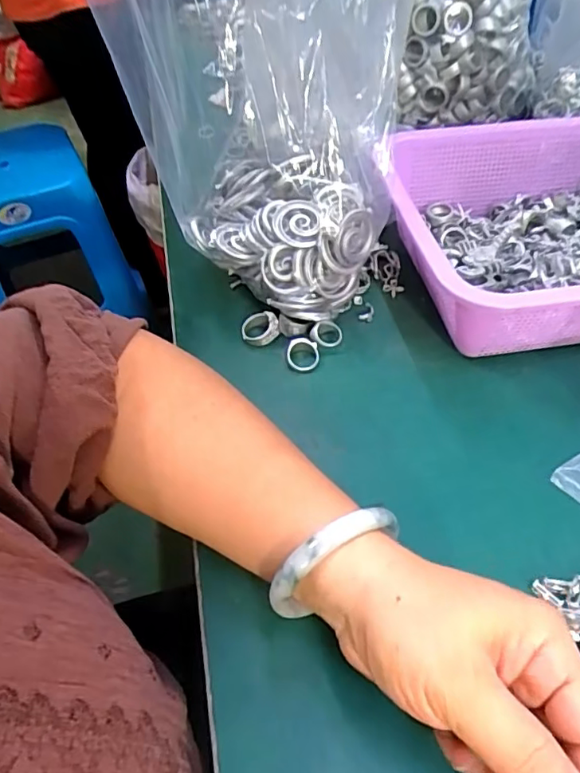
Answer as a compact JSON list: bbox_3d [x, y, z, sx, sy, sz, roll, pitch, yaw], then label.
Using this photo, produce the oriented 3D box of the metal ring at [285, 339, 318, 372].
[{"bbox_3d":[0.009,-0.023,0.404,0.023,0.004,0.026,4,69,-2],"label":"metal ring"}]

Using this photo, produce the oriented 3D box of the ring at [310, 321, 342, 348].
[{"bbox_3d":[0.027,-0.039,0.410,0.023,0.009,0.020,6,78,-6],"label":"ring"}]

